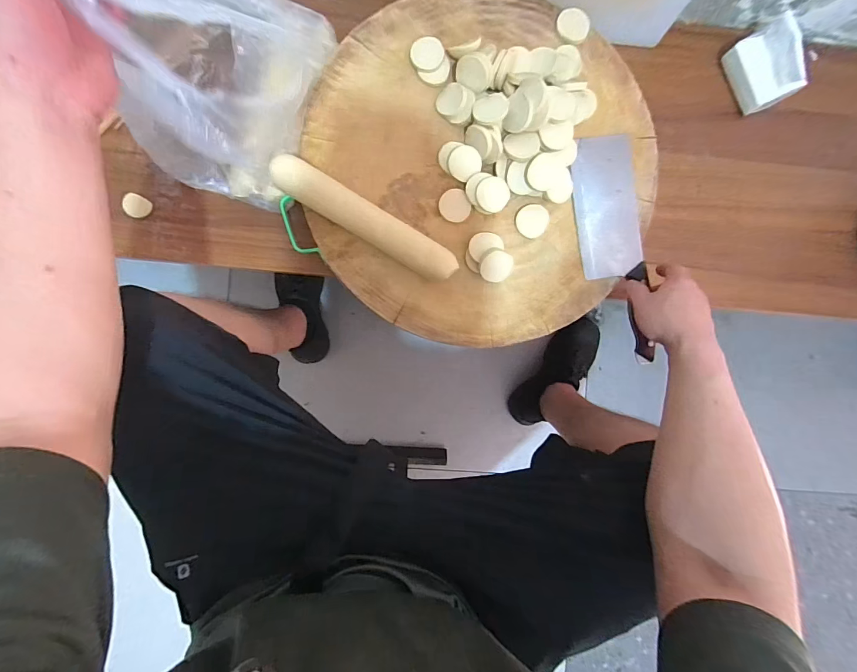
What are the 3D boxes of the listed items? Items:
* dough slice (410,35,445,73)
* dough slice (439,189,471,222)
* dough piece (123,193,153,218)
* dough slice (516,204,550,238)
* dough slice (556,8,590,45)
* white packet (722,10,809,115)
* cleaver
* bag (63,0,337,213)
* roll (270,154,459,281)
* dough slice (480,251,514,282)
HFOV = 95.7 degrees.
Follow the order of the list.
[{"bbox_3d":[-0.001,-0.356,0.490,0.041,0.006,0.039,2,107,5],"label":"dough slice"},{"bbox_3d":[0.034,-0.168,0.500,0.040,0.009,0.041,0,91,-3],"label":"dough slice"},{"bbox_3d":[-0.403,-0.179,0.535,0.035,0.008,0.031,31,89,-3],"label":"dough piece"},{"bbox_3d":[0.137,-0.151,0.507,0.041,0.010,0.041,0,91,-3],"label":"dough slice"},{"bbox_3d":[0.188,-0.401,0.501,0.042,0.004,0.045,0,91,-3],"label":"dough slice"},{"bbox_3d":[0.488,-0.389,0.556,0.071,0.051,0.105,-23,92,-3],"label":"white packet"},{"bbox_3d":[0.246,-0.114,0.513,0.079,0.027,0.296,-10,89,-3],"label":"cleaver"},{"bbox_3d":[-0.211,-0.298,0.398,0.137,0.269,0.255,25,89,-3],"label":"bag"},{"bbox_3d":[-0.077,-0.137,0.476,0.240,0.042,0.039,32,89,-3],"label":"roll"},{"bbox_3d":[0.087,-0.088,0.492,0.040,0.007,0.039,-3,110,-8],"label":"dough slice"}]

